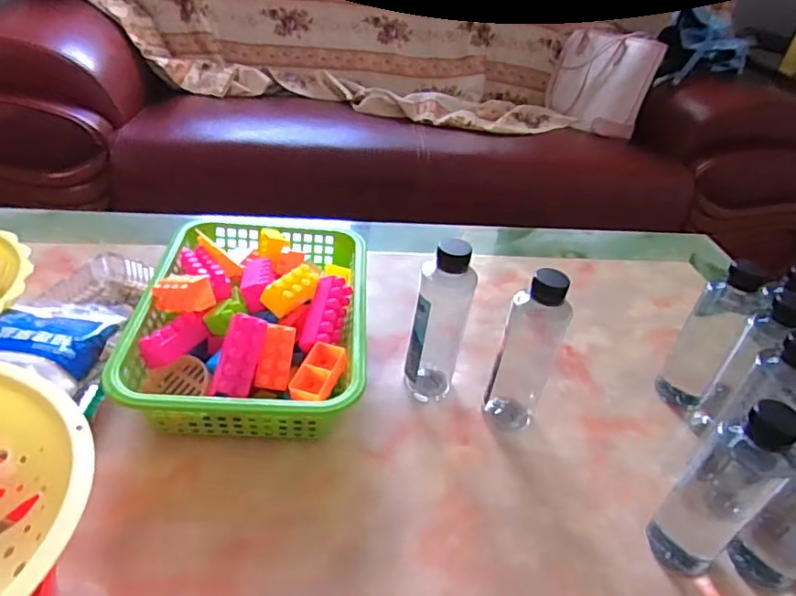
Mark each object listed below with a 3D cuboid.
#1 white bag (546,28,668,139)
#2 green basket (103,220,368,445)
[{"bbox_3d":[0.534,-0.596,1.516,0.072,0.259,0.287,6,28,-38],"label":"white bag"},{"bbox_3d":[-0.146,0.019,0.593,0.214,0.097,0.281,3,38,-6],"label":"green basket"}]

